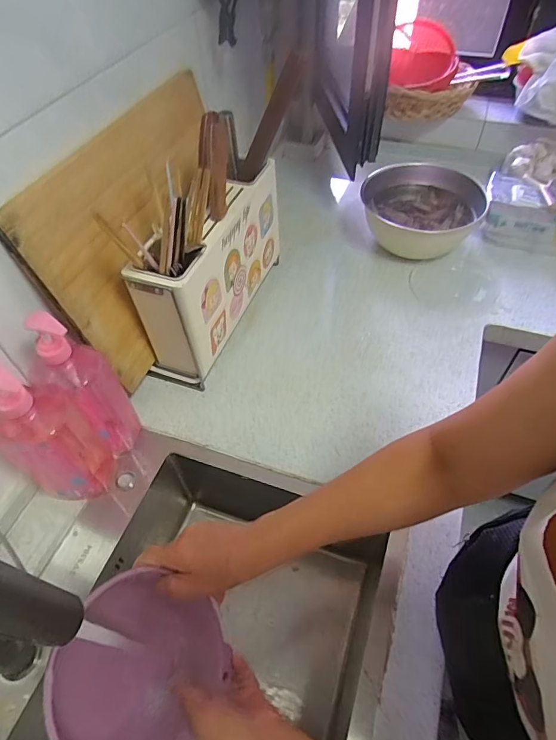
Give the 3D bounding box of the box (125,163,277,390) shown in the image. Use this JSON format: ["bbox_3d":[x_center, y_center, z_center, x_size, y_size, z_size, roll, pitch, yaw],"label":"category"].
[{"bbox_3d":[-0.109,-0.172,0.779,0.109,0.247,0.342,15,55,13],"label":"box"}]

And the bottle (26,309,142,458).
[{"bbox_3d":[-0.266,0.019,0.606,0.089,0.263,0.084,-35,59,-22],"label":"bottle"}]

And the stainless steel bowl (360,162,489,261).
[{"bbox_3d":[0.305,-0.335,0.966,0.243,0.121,0.266,-1,53,1],"label":"stainless steel bowl"}]

